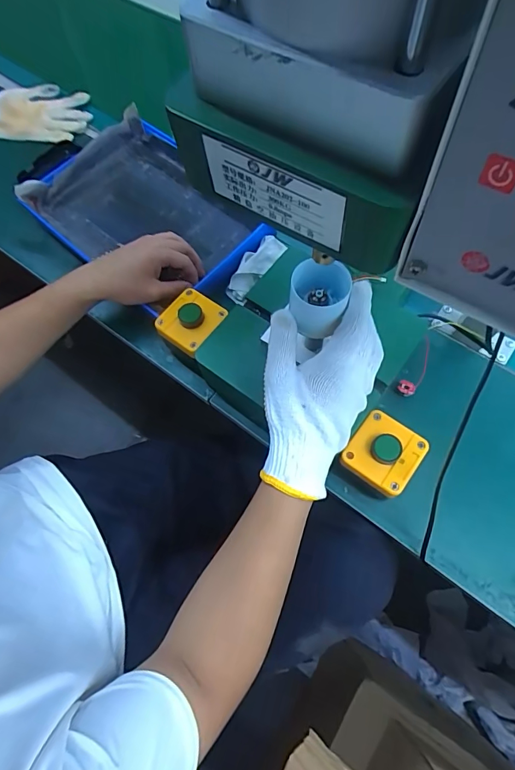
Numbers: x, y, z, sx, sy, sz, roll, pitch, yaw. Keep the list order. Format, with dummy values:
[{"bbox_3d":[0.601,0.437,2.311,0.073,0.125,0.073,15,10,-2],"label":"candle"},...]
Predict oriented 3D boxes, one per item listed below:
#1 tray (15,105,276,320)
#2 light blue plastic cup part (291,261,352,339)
[{"bbox_3d":[-0.162,-0.249,0.604,0.333,0.050,0.220,40,75,18],"label":"tray"},{"bbox_3d":[0.055,-0.076,0.377,0.051,0.049,0.046,5,67,5],"label":"light blue plastic cup part"}]

